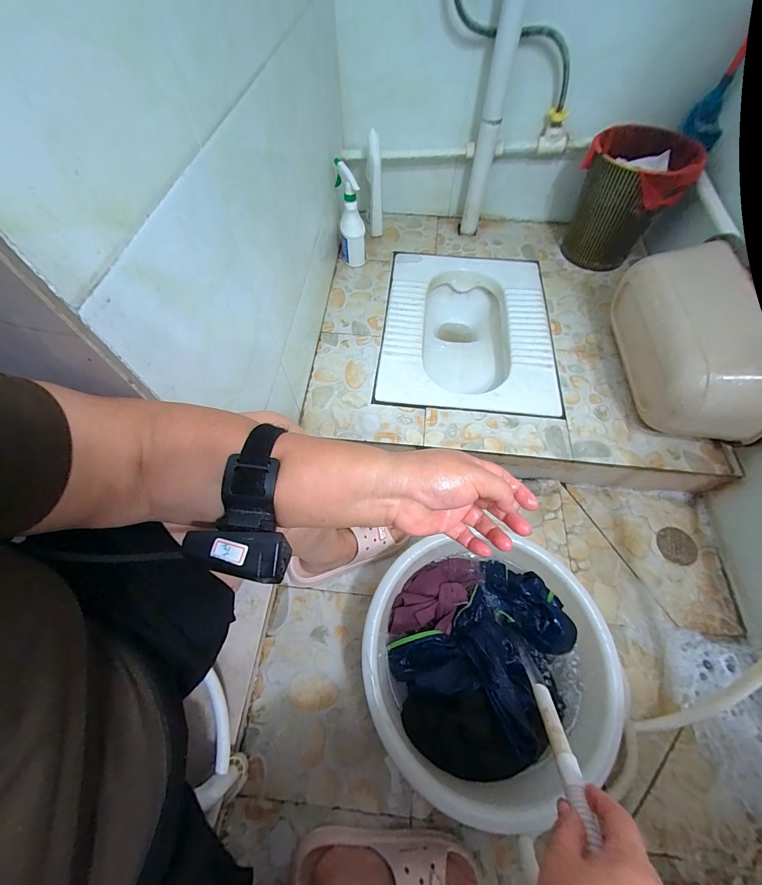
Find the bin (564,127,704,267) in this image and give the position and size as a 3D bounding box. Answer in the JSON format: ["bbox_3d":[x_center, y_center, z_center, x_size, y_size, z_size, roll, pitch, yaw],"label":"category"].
[{"bbox_3d":[0.624,-0.628,0.906,0.233,0.262,0.213,25,63,13],"label":"bin"}]

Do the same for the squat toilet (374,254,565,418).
[{"bbox_3d":[0.219,-0.267,0.944,0.411,0.166,0.545,5,61,3],"label":"squat toilet"}]

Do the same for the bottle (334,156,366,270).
[{"bbox_3d":[-0.080,-0.594,0.905,0.062,0.219,0.079,-7,61,-4],"label":"bottle"}]

